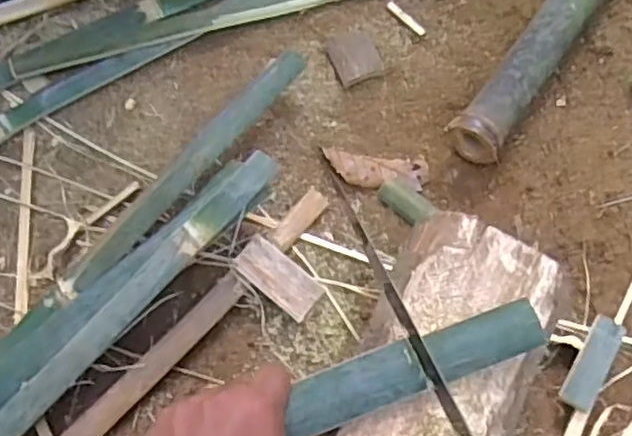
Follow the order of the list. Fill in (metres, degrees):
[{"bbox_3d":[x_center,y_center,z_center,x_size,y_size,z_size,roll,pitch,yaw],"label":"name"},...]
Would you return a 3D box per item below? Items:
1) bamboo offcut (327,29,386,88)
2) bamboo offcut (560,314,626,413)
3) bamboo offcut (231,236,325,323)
[{"bbox_3d":[0.045,-0.180,0.727,0.054,0.017,0.063,-17,65,-7],"label":"bamboo offcut"},{"bbox_3d":[0.239,0.124,0.567,0.030,0.008,0.084,30,78,-1],"label":"bamboo offcut"},{"bbox_3d":[-0.034,0.056,0.622,0.084,0.006,0.042,40,70,0],"label":"bamboo offcut"}]

